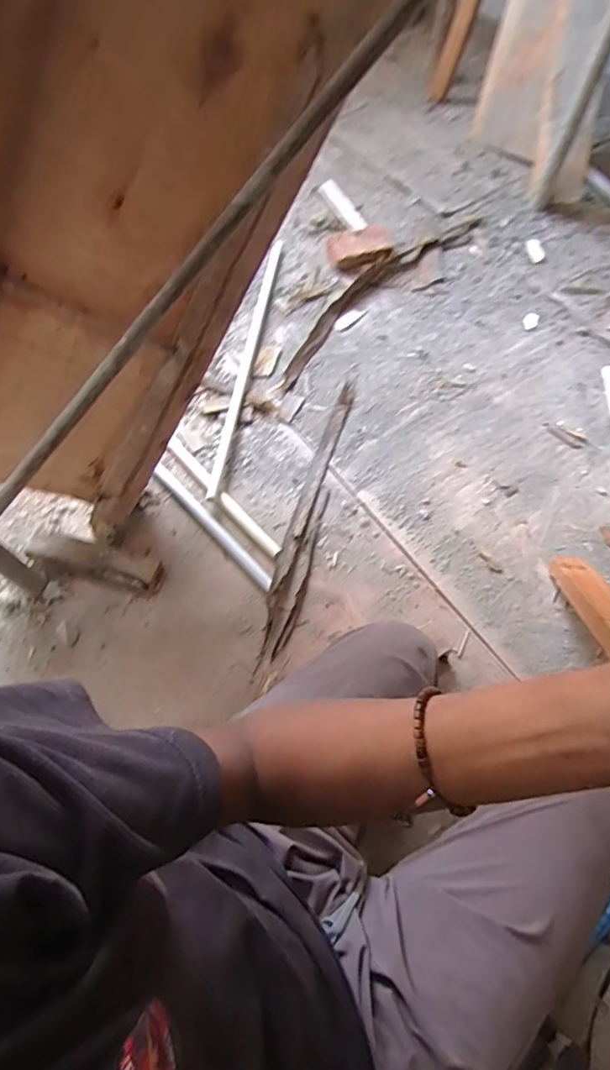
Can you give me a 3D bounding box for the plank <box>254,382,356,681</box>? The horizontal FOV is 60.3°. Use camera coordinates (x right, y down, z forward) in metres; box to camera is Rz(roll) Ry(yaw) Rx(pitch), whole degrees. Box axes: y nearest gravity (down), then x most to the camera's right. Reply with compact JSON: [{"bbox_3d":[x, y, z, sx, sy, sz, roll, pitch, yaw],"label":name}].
[{"bbox_3d":[0.012,-0.051,1.015,0.060,0.023,0.618,13,64,7],"label":"plank"}]

